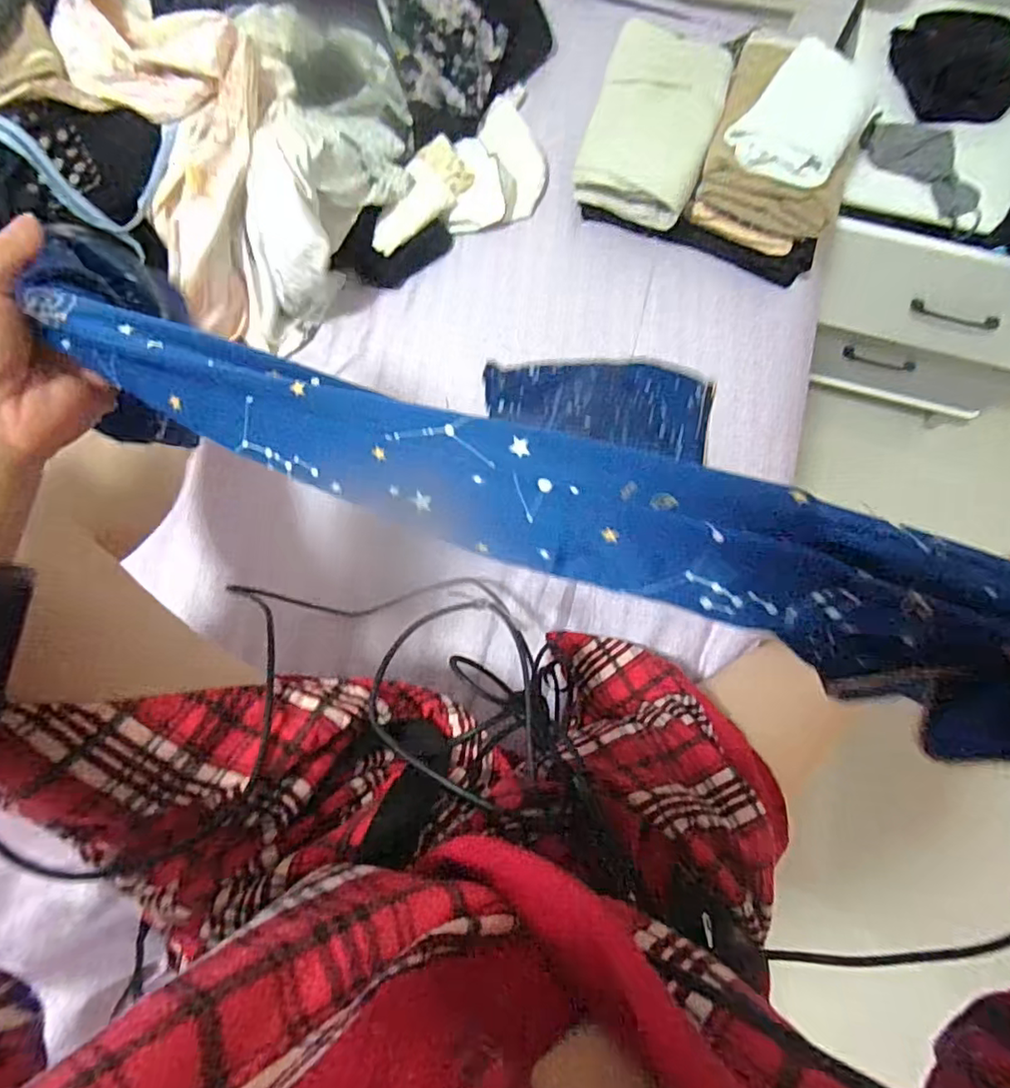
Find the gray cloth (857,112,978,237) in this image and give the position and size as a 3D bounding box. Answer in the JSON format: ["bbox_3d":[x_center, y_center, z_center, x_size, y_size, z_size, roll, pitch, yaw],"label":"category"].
[{"bbox_3d":[0.557,-0.492,0.772,0.091,0.019,0.194,-37,79,-10],"label":"gray cloth"}]

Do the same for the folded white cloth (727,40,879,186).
[{"bbox_3d":[0.347,-0.494,0.681,0.121,0.030,0.200,34,77,7],"label":"folded white cloth"}]

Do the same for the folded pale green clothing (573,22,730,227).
[{"bbox_3d":[0.181,-0.515,0.721,0.145,0.068,0.226,19,76,3],"label":"folded pale green clothing"}]

